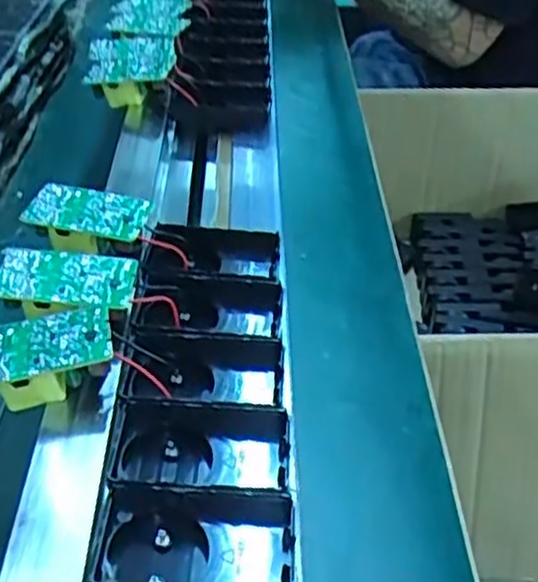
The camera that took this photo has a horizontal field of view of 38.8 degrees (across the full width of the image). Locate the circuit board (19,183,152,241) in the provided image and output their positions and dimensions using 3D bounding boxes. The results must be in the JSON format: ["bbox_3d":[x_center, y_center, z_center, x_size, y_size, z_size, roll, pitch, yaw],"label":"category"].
[{"bbox_3d":[-0.097,-0.044,0.409,0.064,0.004,0.034,8,40,9],"label":"circuit board"}]

